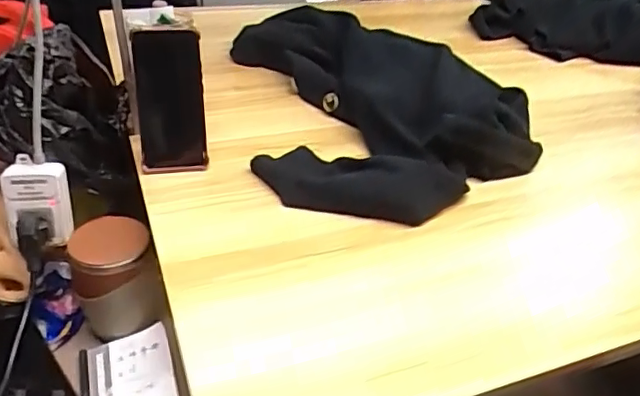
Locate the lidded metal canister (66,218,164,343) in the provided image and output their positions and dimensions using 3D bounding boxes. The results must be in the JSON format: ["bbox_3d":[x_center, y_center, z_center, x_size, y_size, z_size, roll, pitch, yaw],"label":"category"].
[{"bbox_3d":[-0.241,0.092,0.655,0.086,0.118,0.089,-12,39,-24],"label":"lidded metal canister"}]

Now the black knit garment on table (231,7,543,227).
[{"bbox_3d":[0.061,-0.161,0.813,0.378,0.088,0.507,-10,39,-19],"label":"black knit garment on table"}]

